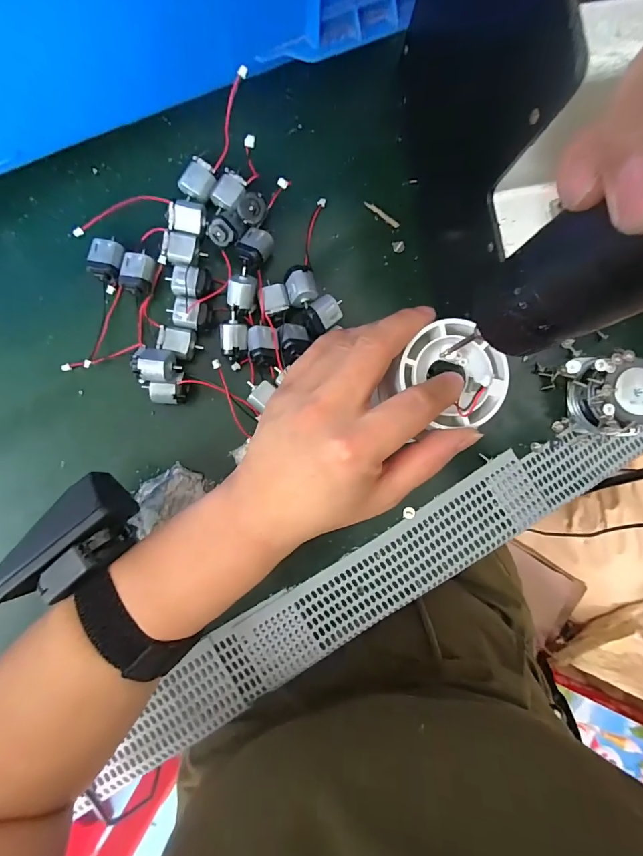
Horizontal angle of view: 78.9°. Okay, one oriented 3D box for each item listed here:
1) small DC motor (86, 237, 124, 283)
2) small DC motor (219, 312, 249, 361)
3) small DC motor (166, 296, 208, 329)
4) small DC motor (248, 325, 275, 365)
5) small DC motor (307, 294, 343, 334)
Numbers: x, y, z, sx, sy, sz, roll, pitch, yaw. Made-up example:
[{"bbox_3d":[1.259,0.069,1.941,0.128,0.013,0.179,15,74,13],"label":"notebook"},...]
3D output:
[{"bbox_3d":[-0.133,-0.105,0.245,0.019,0.015,0.026,13,89,-5],"label":"small DC motor"},{"bbox_3d":[-0.055,-0.058,0.251,0.017,0.018,0.029,2,90,-5],"label":"small DC motor"},{"bbox_3d":[-0.085,-0.073,0.248,0.023,0.012,0.018,15,89,-5],"label":"small DC motor"},{"bbox_3d":[-0.038,-0.052,0.247,0.016,0.014,0.026,-4,91,-5],"label":"small DC motor"},{"bbox_3d":[0.002,-0.075,0.258,0.025,0.018,0.017,-39,93,-4],"label":"small DC motor"}]

